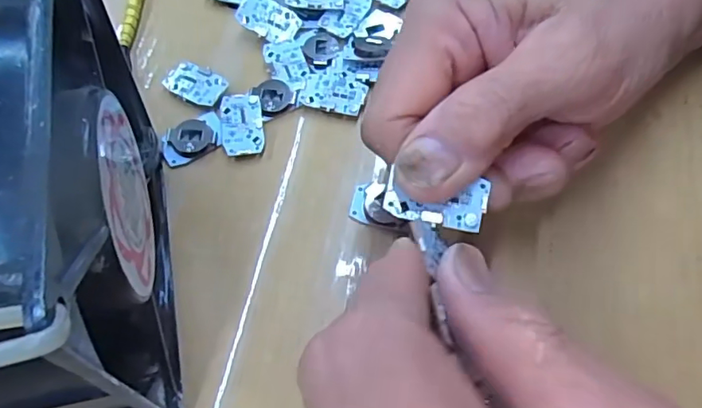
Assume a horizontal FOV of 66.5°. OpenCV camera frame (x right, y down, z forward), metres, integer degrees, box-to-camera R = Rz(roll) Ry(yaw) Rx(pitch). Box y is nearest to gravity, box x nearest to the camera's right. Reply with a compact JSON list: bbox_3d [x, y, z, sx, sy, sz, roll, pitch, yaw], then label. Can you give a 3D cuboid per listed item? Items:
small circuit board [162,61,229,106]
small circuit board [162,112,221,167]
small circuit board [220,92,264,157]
[{"bbox_3d":[-0.073,-0.056,0.250,0.030,0.004,0.017,28,68,13],"label":"small circuit board"},{"bbox_3d":[-0.071,-0.030,0.235,0.027,0.004,0.018,-24,66,-10],"label":"small circuit board"},{"bbox_3d":[-0.048,-0.036,0.238,0.018,0.004,0.030,-8,64,-3],"label":"small circuit board"}]

